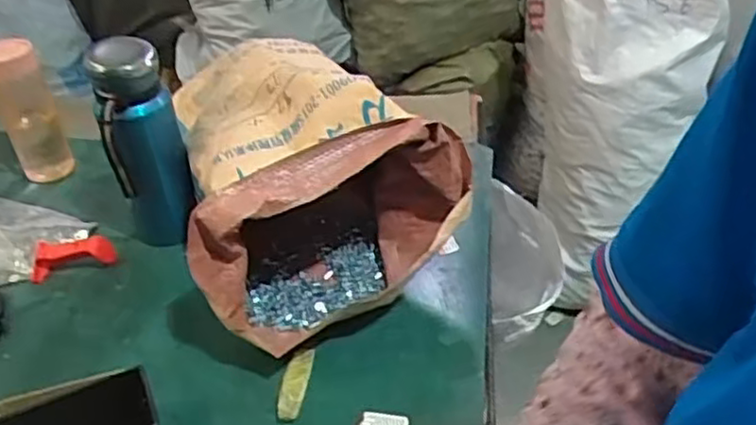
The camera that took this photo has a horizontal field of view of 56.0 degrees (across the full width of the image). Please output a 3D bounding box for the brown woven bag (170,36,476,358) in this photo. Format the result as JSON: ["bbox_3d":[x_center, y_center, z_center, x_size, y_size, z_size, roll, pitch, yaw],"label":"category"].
[{"bbox_3d":[-0.084,-0.032,0.765,0.273,0.223,0.297,-21,41,-18],"label":"brown woven bag"}]

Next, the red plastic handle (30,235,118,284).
[{"bbox_3d":[-0.320,0.044,0.747,0.083,0.042,0.030,-14,39,-10],"label":"red plastic handle"}]

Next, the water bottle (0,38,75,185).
[{"bbox_3d":[-0.397,-0.112,0.800,0.068,0.158,0.057,-26,42,-23],"label":"water bottle"}]

